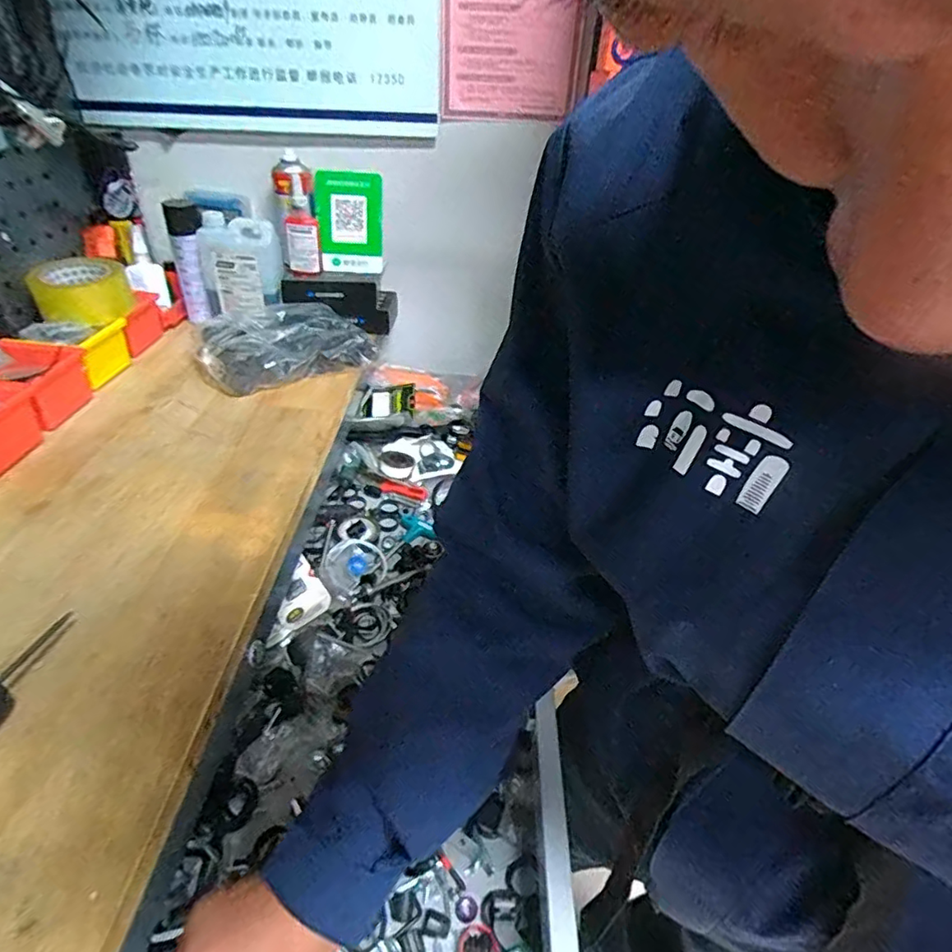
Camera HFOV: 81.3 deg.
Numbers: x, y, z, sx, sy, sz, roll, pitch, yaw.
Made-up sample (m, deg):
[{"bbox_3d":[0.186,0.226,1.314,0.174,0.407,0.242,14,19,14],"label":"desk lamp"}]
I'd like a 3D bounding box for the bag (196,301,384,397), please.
[{"bbox_3d":[-0.301,-0.208,0.882,0.253,0.072,0.154,-20,44,-31],"label":"bag"}]

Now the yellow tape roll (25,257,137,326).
[{"bbox_3d":[-0.585,-0.281,0.827,0.095,0.065,0.093,-1,39,-6],"label":"yellow tape roll"}]

